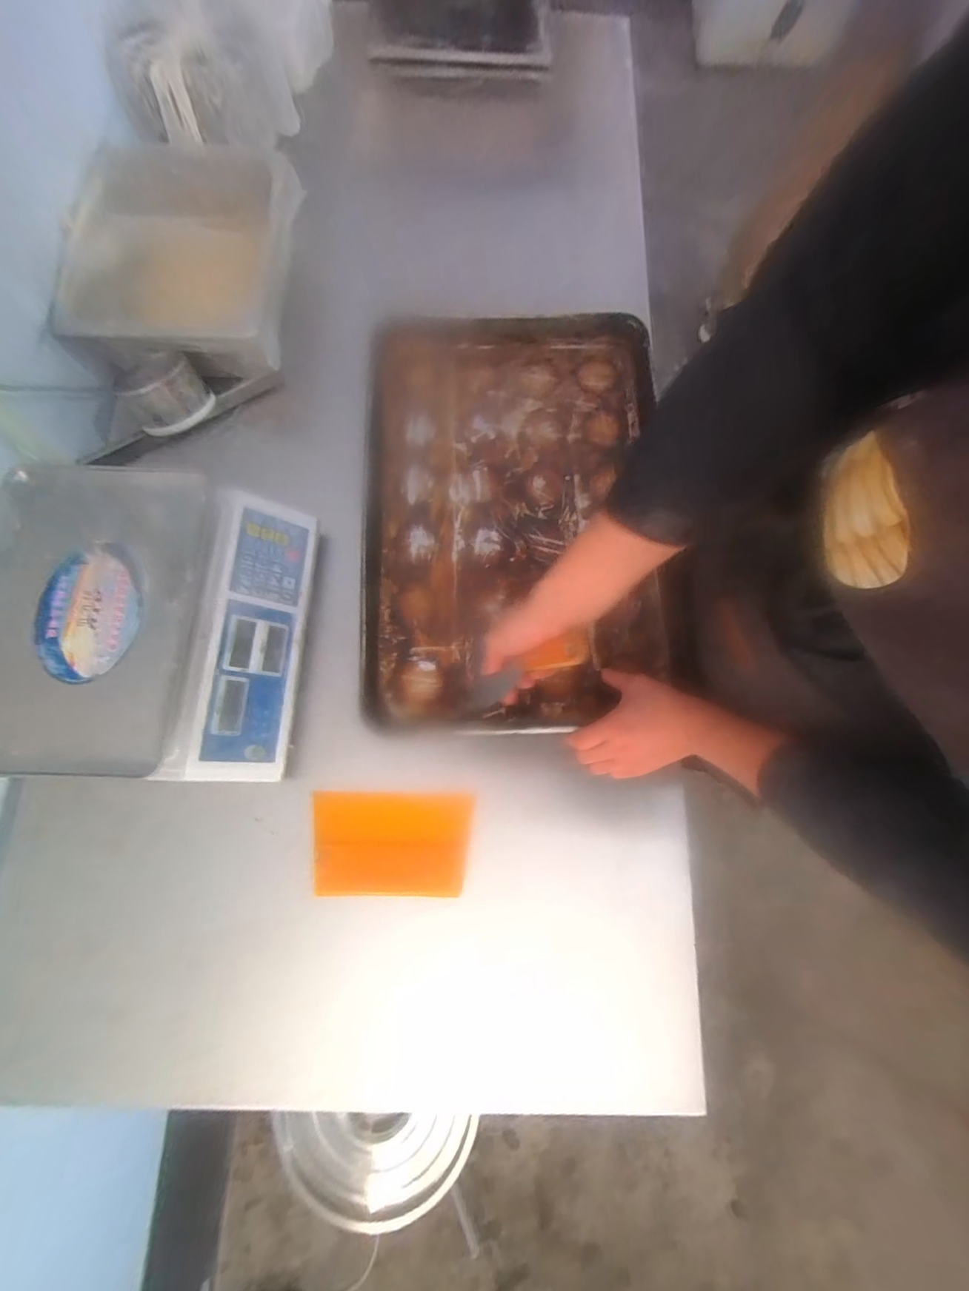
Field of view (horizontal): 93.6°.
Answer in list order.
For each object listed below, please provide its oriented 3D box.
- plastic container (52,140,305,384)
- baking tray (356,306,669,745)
[{"bbox_3d":[-0.426,-0.554,0.650,0.281,0.080,0.334,1,77,-1],"label":"plastic container"},{"bbox_3d":[0.041,-0.187,0.626,0.400,0.049,0.604,-1,77,-1],"label":"baking tray"}]

